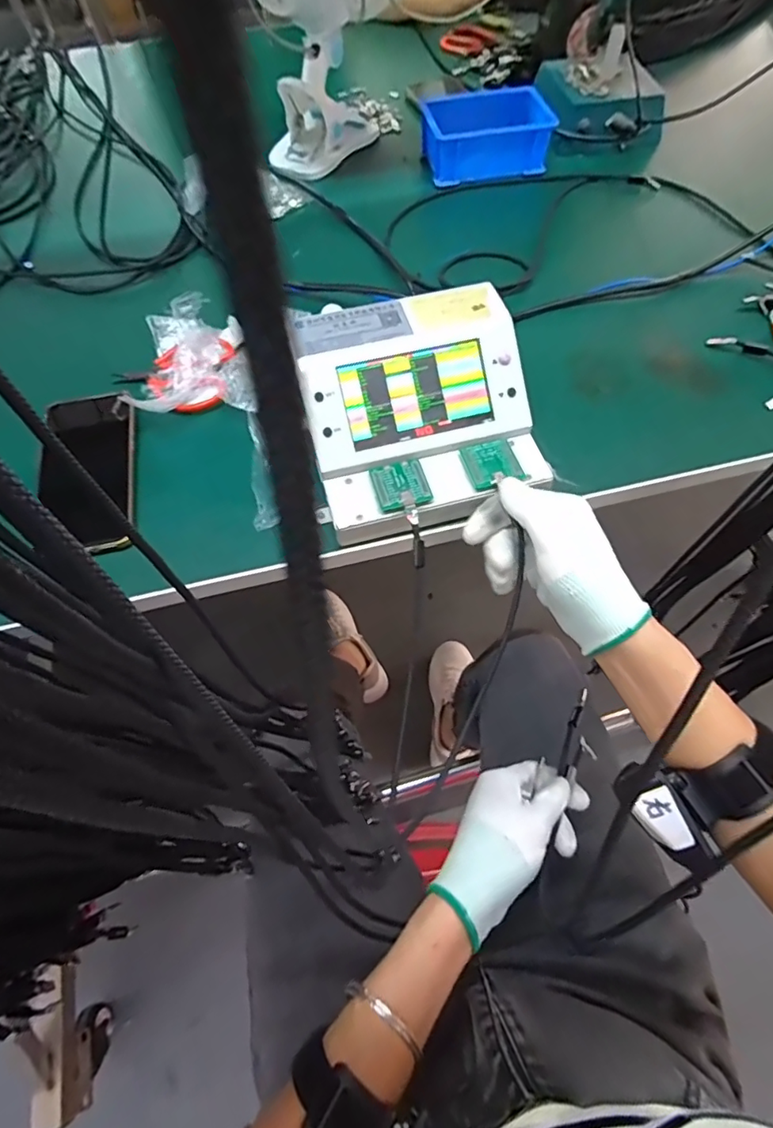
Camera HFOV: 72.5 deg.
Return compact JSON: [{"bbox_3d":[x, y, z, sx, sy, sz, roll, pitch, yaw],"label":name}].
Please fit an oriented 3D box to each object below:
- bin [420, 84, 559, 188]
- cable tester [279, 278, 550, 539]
[{"bbox_3d":[0.118,-0.518,0.634,0.148,0.047,0.094,-11,64,-5],"label":"bin"},{"bbox_3d":[0.024,-0.117,0.409,0.169,0.084,0.169,-13,64,-6],"label":"cable tester"}]

